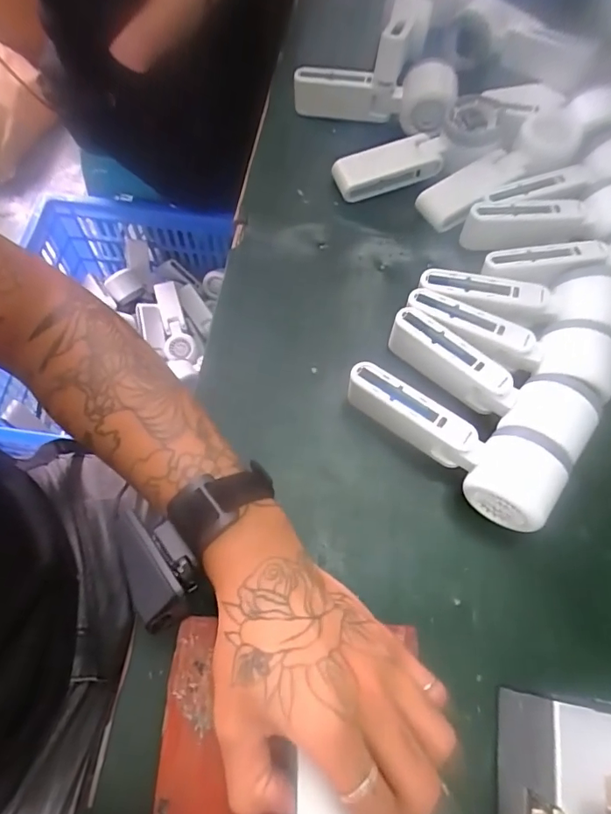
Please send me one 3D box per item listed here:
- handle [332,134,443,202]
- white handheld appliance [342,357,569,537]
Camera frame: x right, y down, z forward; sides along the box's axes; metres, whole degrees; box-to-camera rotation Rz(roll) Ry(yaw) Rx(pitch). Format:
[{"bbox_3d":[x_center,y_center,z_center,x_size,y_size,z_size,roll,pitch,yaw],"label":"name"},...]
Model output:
[{"bbox_3d":[0.078,-0.228,0.474,0.099,0.029,0.034,-14,68,-10],"label":"handle"},{"bbox_3d":[0.104,0.020,0.364,0.164,0.053,0.055,37,69,12],"label":"white handheld appliance"}]

